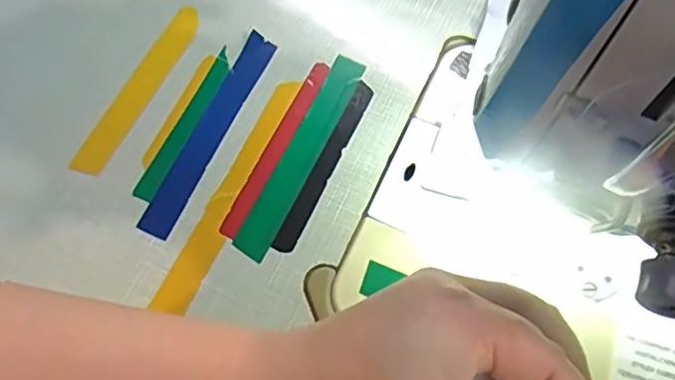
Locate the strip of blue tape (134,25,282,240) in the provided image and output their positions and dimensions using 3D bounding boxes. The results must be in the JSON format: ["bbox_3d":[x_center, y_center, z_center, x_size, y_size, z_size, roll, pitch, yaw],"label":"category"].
[{"bbox_3d":[-0.065,-0.031,0.311,0.016,0.004,0.123,23,68,9],"label":"strip of blue tape"}]

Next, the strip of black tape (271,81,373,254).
[{"bbox_3d":[-0.006,-0.014,0.307,0.011,0.004,0.101,23,68,9],"label":"strip of black tape"}]

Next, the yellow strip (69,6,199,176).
[{"bbox_3d":[-0.103,-0.054,0.318,0.016,0.004,0.108,27,70,2],"label":"yellow strip"}]

